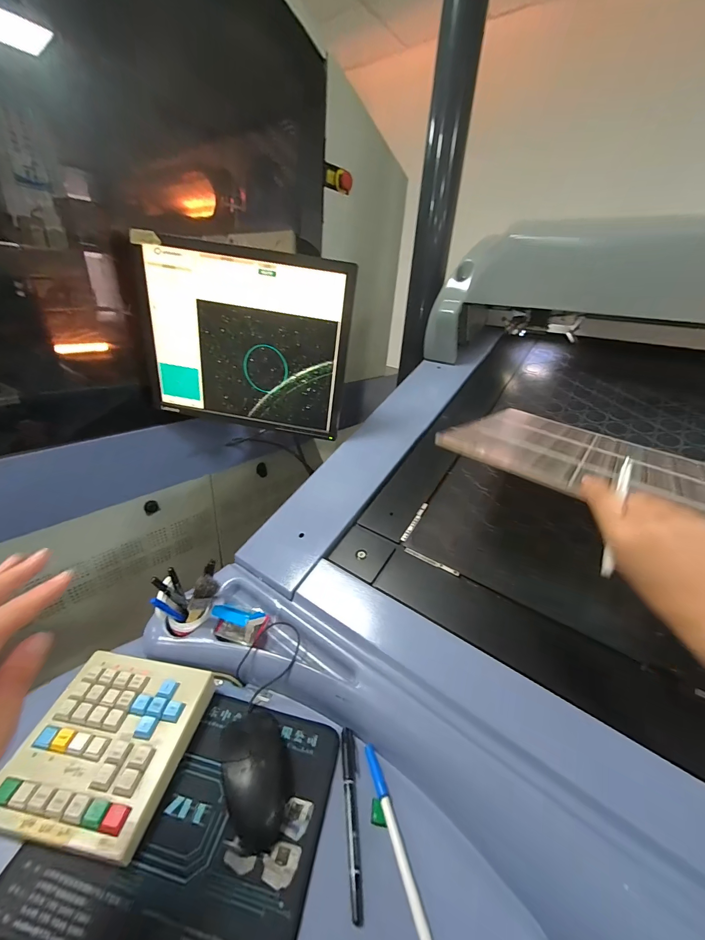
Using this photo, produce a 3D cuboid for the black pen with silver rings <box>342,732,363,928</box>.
[{"bbox_3d":[0.000,0.338,0.351,0.015,0.014,0.137,2,27,-6],"label":"black pen with silver rings"}]

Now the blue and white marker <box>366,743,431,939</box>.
[{"bbox_3d":[0.042,0.348,0.330,0.011,0.007,0.161,-4,28,-18],"label":"blue and white marker"}]

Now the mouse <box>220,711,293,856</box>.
[{"bbox_3d":[-0.099,0.304,0.365,0.066,0.034,0.119,-8,30,-25],"label":"mouse"}]

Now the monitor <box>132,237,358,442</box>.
[{"bbox_3d":[-0.194,-0.223,0.649,0.371,0.296,0.043,7,27,3],"label":"monitor"}]

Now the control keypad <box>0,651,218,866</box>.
[{"bbox_3d":[-0.260,0.284,0.376,0.157,0.032,0.157,8,27,5],"label":"control keypad"}]

